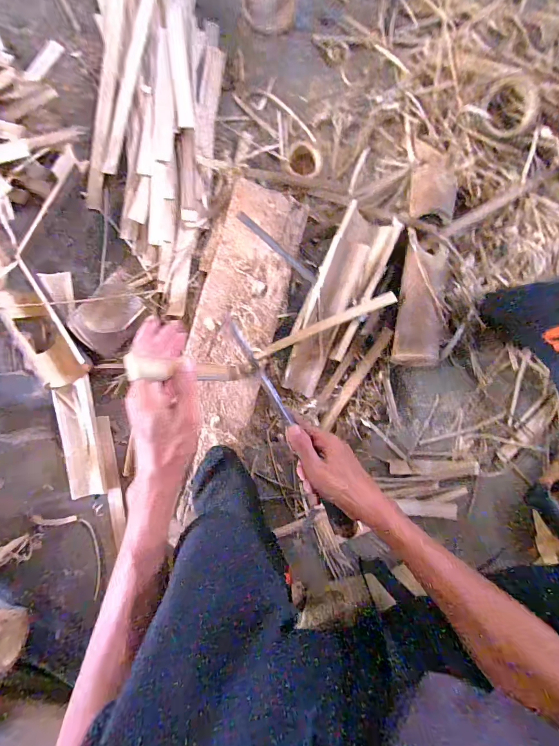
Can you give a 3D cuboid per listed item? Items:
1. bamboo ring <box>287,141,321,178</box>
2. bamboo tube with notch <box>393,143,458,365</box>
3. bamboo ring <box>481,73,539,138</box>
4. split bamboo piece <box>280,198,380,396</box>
[{"bbox_3d":[0.040,-0.346,0.593,0.053,0.009,0.058,0,89,-4],"label":"bamboo ring"},{"bbox_3d":[0.233,-0.190,0.580,0.073,0.054,0.359,7,89,-4],"label":"bamboo tube with notch"},{"bbox_3d":[0.351,-0.407,0.562,0.073,0.017,0.078,12,119,23],"label":"bamboo ring"},{"bbox_3d":[0.078,-0.112,0.564,0.067,0.056,0.294,23,88,-3],"label":"split bamboo piece"}]

